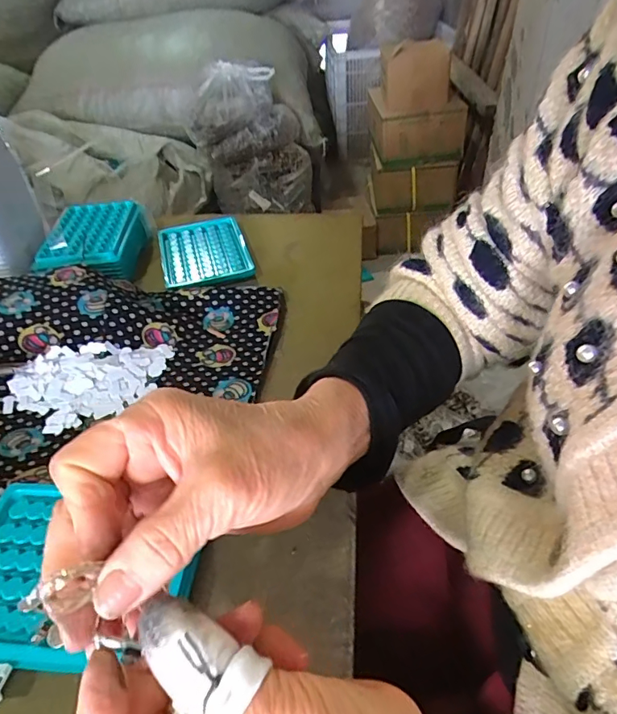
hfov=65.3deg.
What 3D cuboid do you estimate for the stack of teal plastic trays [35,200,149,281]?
[{"bbox_3d":[-0.245,-0.126,0.559,0.101,0.047,0.147,-5,42,0],"label":"stack of teal plastic trays"}]

